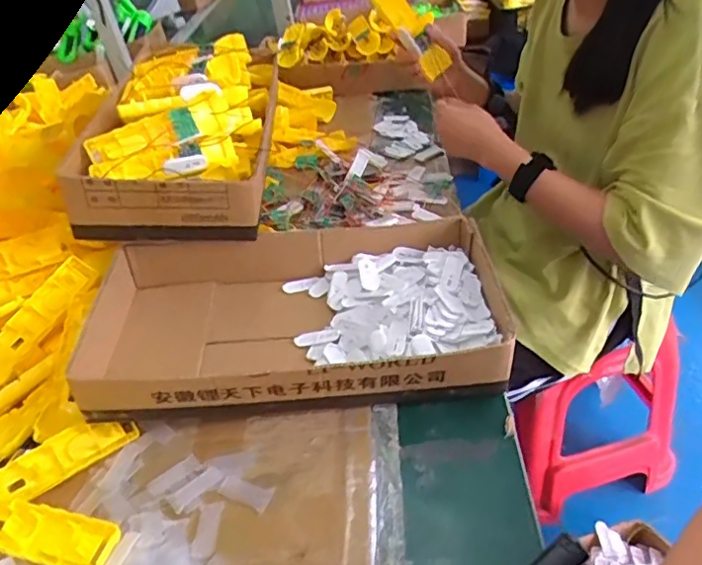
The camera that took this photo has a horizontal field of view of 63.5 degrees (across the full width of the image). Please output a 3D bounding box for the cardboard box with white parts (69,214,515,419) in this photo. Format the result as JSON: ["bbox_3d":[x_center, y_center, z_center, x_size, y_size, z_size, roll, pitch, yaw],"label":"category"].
[{"bbox_3d":[-0.058,0.035,0.617,0.412,0.077,0.233,-6,39,1],"label":"cardboard box with white parts"}]

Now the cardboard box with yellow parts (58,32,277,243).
[{"bbox_3d":[-0.216,-0.213,0.766,0.209,0.118,0.393,-6,39,1],"label":"cardboard box with yellow parts"}]

